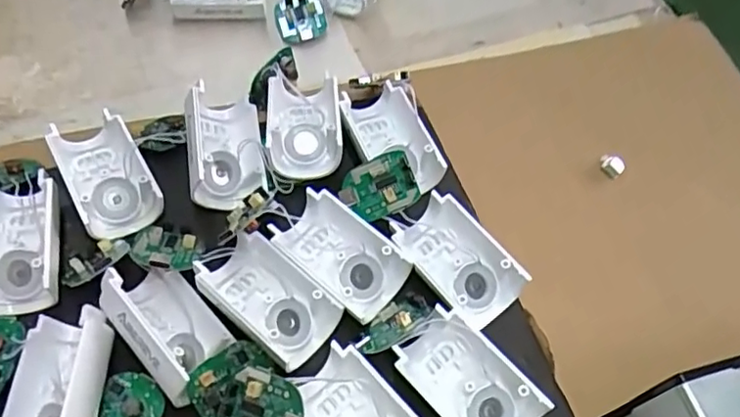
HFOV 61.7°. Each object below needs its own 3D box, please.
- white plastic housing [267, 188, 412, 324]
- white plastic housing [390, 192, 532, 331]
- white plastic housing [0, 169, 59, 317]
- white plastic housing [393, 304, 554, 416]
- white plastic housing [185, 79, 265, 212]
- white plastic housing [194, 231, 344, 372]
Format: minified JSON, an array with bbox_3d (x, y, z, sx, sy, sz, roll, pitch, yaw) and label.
[{"bbox_3d":[-0.013,0.020,0.271,0.057,0.015,0.035,39,65,17],"label":"white plastic housing"},{"bbox_3d":[0.039,0.022,0.273,0.034,0.015,0.056,-37,69,-22],"label":"white plastic housing"},{"bbox_3d":[-0.154,0.016,0.265,0.039,0.017,0.056,-10,62,-9],"label":"white plastic housing"},{"bbox_3d":[0.039,0.071,0.247,0.055,0.021,0.031,41,66,18],"label":"white plastic housing"},{"bbox_3d":[-0.069,-0.032,0.291,0.032,0.028,0.055,-7,61,-8],"label":"white plastic housing"},{"bbox_3d":[-0.042,0.036,0.259,0.055,0.014,0.035,40,66,18],"label":"white plastic housing"}]

